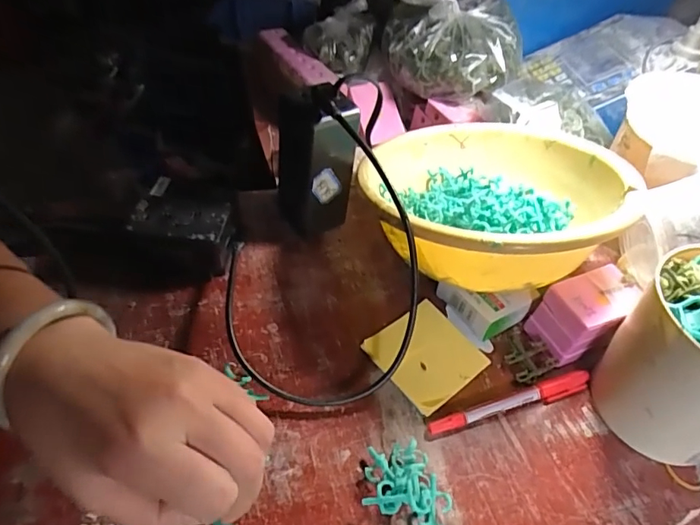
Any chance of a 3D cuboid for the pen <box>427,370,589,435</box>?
[{"bbox_3d":[0.123,0.105,0.360,0.137,0.010,0.014,-12,49,-18],"label":"pen"}]

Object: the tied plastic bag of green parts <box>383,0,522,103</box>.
[{"bbox_3d":[0.119,-0.255,0.550,0.155,0.087,0.109,6,46,-2],"label":"tied plastic bag of green parts"}]

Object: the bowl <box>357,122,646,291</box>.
[{"bbox_3d":[0.121,-0.064,0.424,0.216,0.085,0.220,4,46,-4],"label":"bowl"}]

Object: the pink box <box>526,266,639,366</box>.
[{"bbox_3d":[0.190,0.044,0.392,0.069,0.058,0.046,-18,51,-23],"label":"pink box"}]

